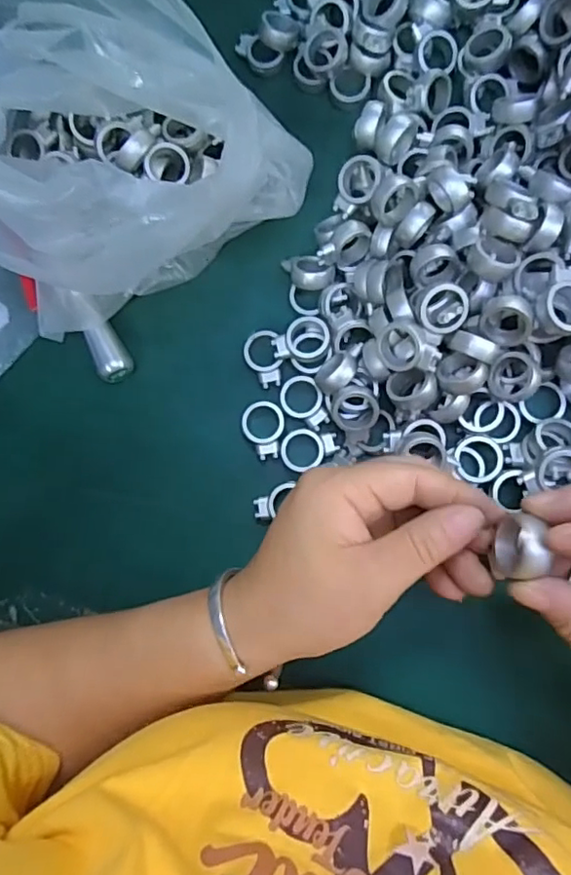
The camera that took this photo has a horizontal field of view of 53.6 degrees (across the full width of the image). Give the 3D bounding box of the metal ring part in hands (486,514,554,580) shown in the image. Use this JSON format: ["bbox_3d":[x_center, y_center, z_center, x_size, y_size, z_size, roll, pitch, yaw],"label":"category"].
[{"bbox_3d":[0.093,0.044,0.225,0.017,0.021,0.026,-1,85,8],"label":"metal ring part in hands"}]

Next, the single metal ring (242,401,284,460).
[{"bbox_3d":[-0.013,-0.004,0.335,0.025,0.004,0.034,1,84,8],"label":"single metal ring"}]

